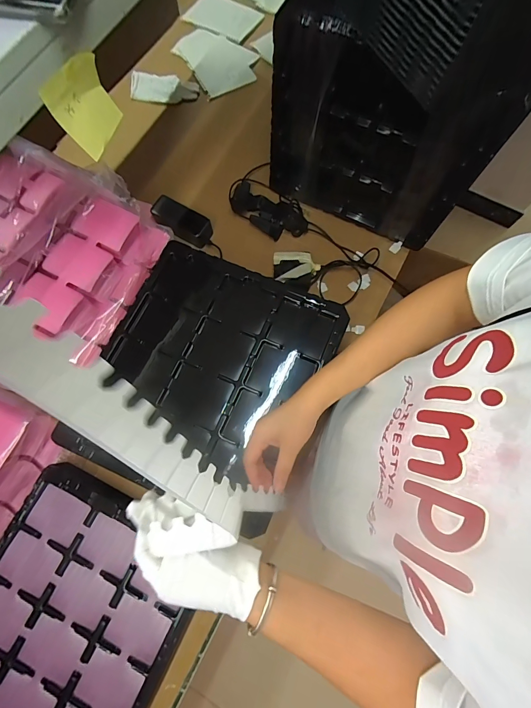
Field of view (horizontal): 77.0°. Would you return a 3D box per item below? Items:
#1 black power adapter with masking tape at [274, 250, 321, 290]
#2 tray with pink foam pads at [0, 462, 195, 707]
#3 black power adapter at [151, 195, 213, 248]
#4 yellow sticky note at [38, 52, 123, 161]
[{"bbox_3d":[0.064,-0.177,0.696,0.094,0.040,0.072,5,75,2],"label":"black power adapter with masking tape"},{"bbox_3d":[-0.312,0.420,0.539,0.333,0.034,0.378,24,76,6],"label":"tray with pink foam pads"},{"bbox_3d":[-0.186,-0.295,0.741,0.141,0.040,0.066,30,77,8],"label":"black power adapter"},{"bbox_3d":[-0.194,-0.267,0.358,0.027,0.069,0.071,18,76,5],"label":"yellow sticky note"}]

